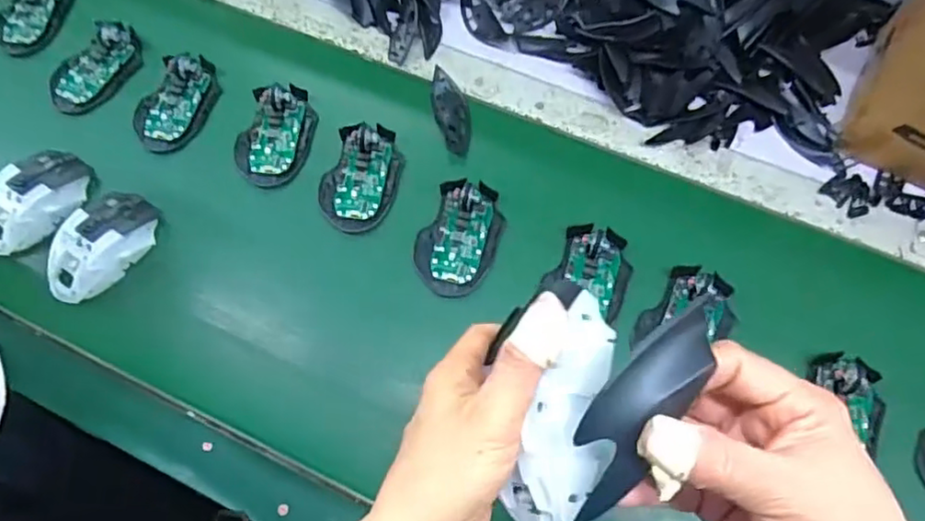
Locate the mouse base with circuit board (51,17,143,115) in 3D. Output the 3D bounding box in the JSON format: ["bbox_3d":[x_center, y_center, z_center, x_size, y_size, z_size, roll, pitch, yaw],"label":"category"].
[{"bbox_3d":[-0.403,-0.213,0.683,0.061,0.021,0.111,40,72,17],"label":"mouse base with circuit board"}]

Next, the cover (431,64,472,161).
[{"bbox_3d":[-0.012,-0.157,0.659,0.035,0.009,0.101,-11,66,-4],"label":"cover"}]

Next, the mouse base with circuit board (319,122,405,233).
[{"bbox_3d":[-0.101,-0.085,0.626,0.073,0.022,0.113,11,66,6],"label":"mouse base with circuit board"}]

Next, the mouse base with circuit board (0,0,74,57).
[{"bbox_3d":[-0.494,-0.286,0.723,0.070,0.016,0.112,13,66,7],"label":"mouse base with circuit board"}]

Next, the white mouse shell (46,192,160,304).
[{"bbox_3d":[-0.343,-0.014,0.597,0.061,0.040,0.114,33,70,14],"label":"white mouse shell"}]

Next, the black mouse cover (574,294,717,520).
[{"bbox_3d":[0.069,0.059,0.249,0.031,0.017,0.097,31,90,12],"label":"black mouse cover"}]

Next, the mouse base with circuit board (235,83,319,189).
[{"bbox_3d":[-0.192,-0.133,0.646,0.073,0.019,0.115,12,66,6],"label":"mouse base with circuit board"}]

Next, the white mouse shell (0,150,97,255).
[{"bbox_3d":[-0.421,-0.061,0.616,0.079,0.033,0.115,26,69,12],"label":"white mouse shell"}]

